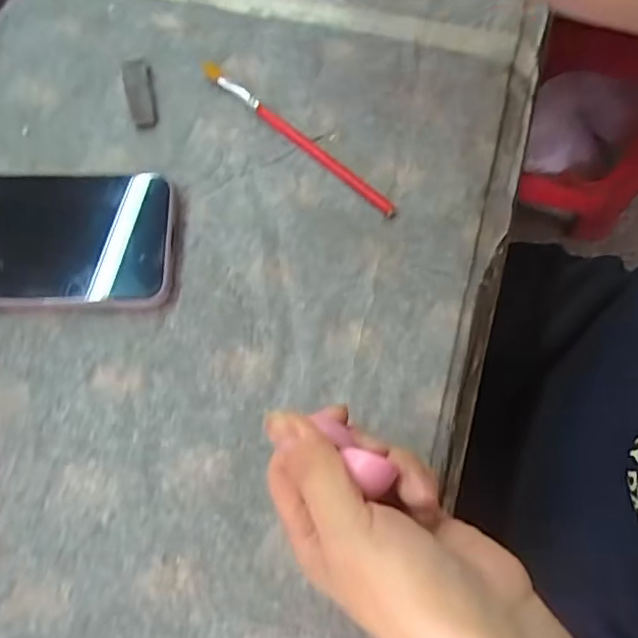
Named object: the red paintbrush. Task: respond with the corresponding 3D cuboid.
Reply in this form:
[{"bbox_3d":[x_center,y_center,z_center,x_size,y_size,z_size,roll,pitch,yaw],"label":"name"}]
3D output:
[{"bbox_3d":[-0.014,-0.106,0.319,0.148,0.006,0.010,43,79,12],"label":"red paintbrush"}]

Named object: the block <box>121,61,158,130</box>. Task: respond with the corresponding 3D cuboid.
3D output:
[{"bbox_3d":[-0.105,-0.133,0.329,0.015,0.004,0.045,-14,73,-3],"label":"block"}]

